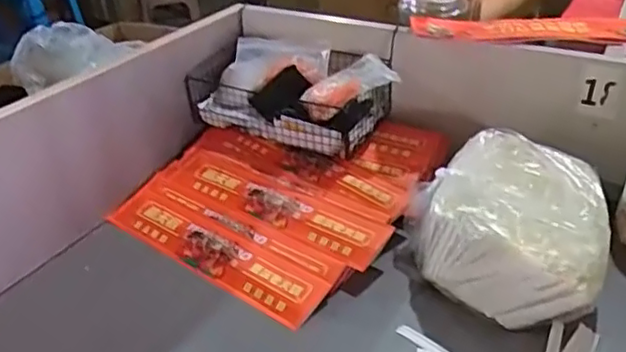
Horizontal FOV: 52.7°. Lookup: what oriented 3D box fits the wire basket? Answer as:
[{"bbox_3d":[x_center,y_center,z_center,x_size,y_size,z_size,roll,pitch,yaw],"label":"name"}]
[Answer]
[{"bbox_3d":[-0.025,-0.116,0.940,0.294,0.129,0.153,15,36,24],"label":"wire basket"}]

